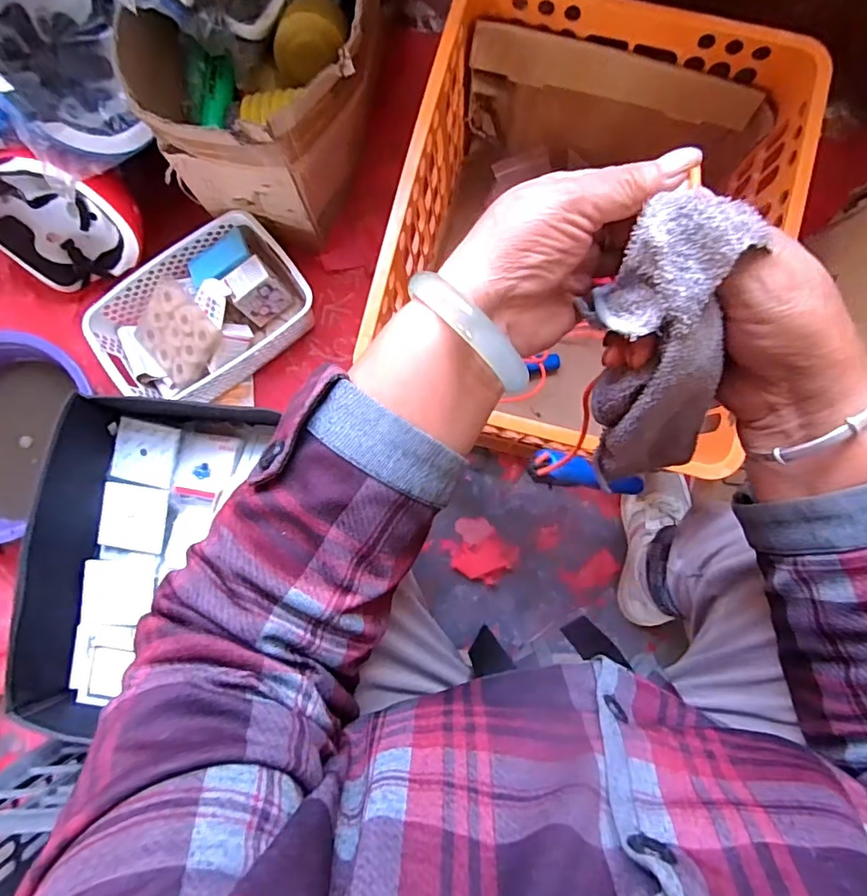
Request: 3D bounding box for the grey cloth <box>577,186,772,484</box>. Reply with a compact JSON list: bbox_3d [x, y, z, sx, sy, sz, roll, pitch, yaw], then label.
[{"bbox_3d":[0.115,-0.040,0.266,0.059,0.159,0.049,-8,45,2],"label":"grey cloth"}]

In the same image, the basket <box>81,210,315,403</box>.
[{"bbox_3d":[-0.335,-0.195,0.767,0.292,0.081,0.208,-35,85,0],"label":"basket"}]

